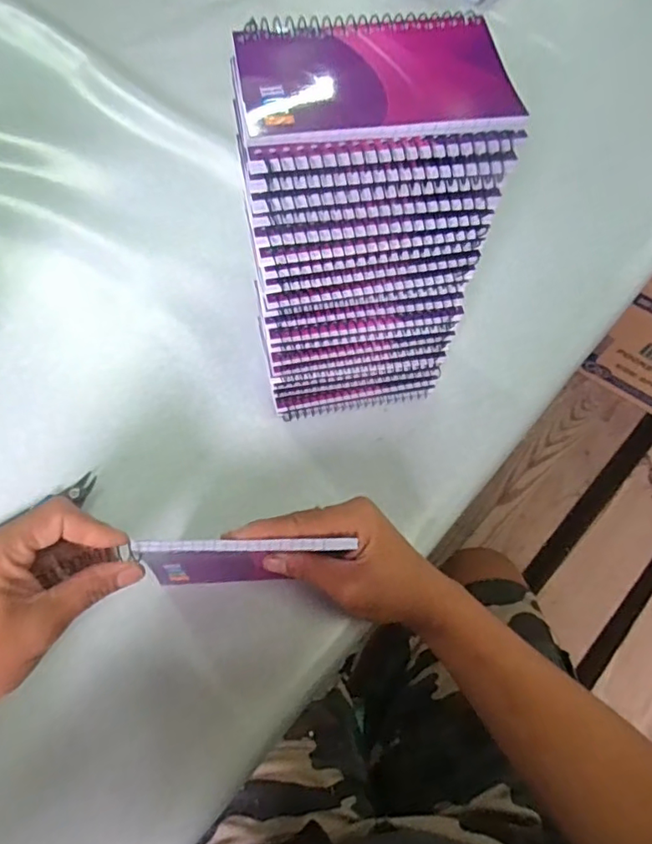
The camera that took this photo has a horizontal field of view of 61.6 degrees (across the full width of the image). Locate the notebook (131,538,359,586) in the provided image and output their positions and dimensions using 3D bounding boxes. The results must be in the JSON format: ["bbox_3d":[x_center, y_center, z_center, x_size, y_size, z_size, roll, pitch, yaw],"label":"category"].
[{"bbox_3d":[-0.051,0.092,0.354,0.125,0.089,0.013,-1,65,-4],"label":"notebook"}]

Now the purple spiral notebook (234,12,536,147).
[{"bbox_3d":[0.023,-0.170,0.264,0.129,0.004,0.084,-7,65,-6],"label":"purple spiral notebook"}]

